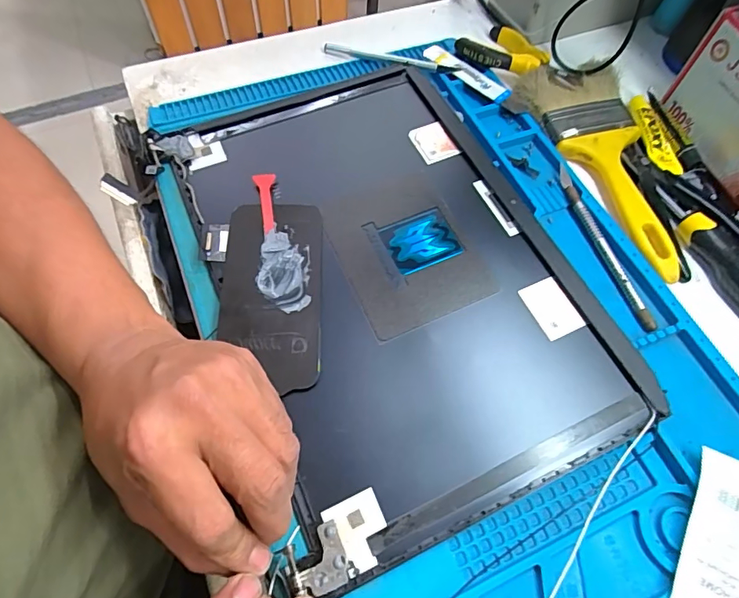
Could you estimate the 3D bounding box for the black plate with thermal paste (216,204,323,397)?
[{"bbox_3d":[-0.069,-0.008,0.324,0.068,0.008,0.143,-1,64,-2],"label":"black plate with thermal paste"}]

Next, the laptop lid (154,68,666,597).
[{"bbox_3d":[0.010,-0.031,0.341,0.244,0.012,0.358,-21,66,-12],"label":"laptop lid"}]

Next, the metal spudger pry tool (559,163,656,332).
[{"bbox_3d":[0.180,-0.044,0.357,0.010,0.006,0.149,-14,65,-8],"label":"metal spudger pry tool"}]

